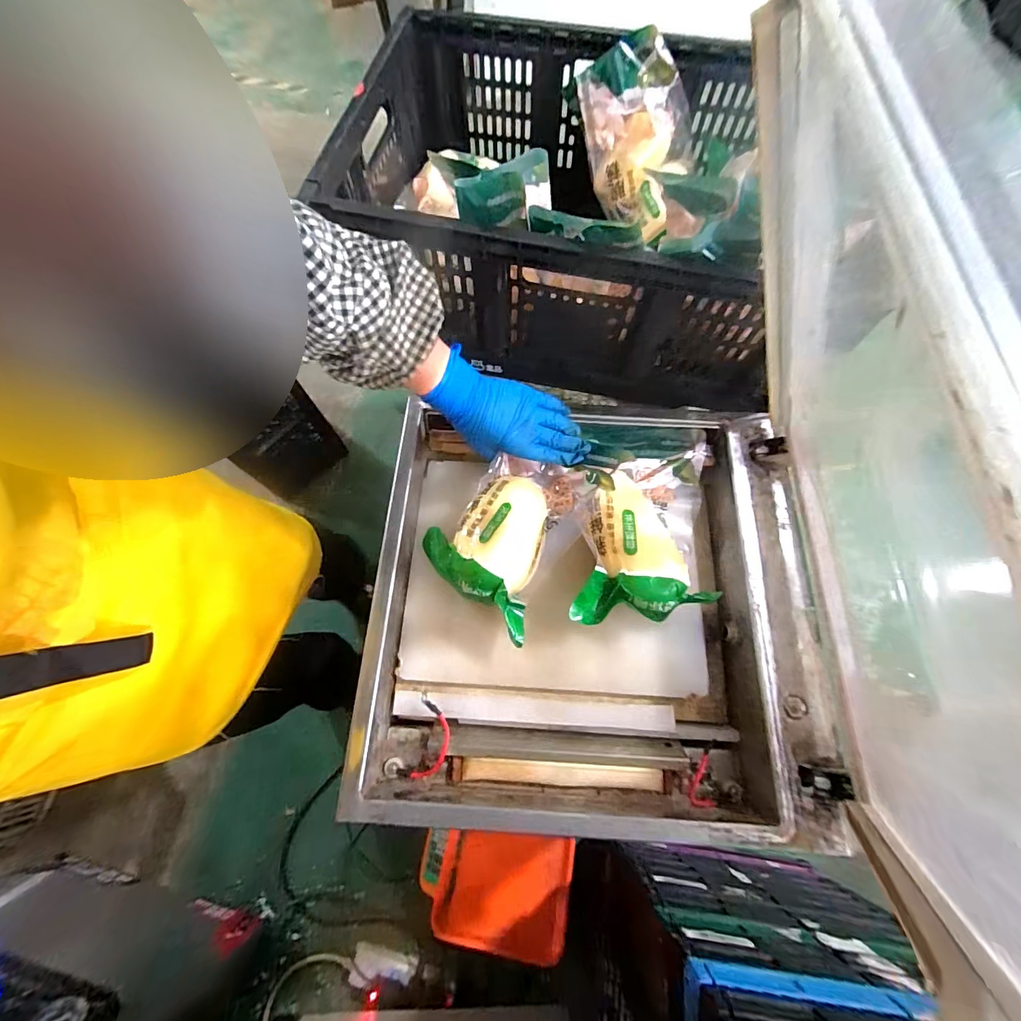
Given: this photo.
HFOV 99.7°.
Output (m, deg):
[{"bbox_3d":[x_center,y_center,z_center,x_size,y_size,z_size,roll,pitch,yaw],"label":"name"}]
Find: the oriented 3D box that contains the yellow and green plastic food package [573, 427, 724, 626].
[{"bbox_3d":[0.150,0.005,0.495,0.168,0.054,0.240,3,70,1],"label":"yellow and green plastic food package"}]

